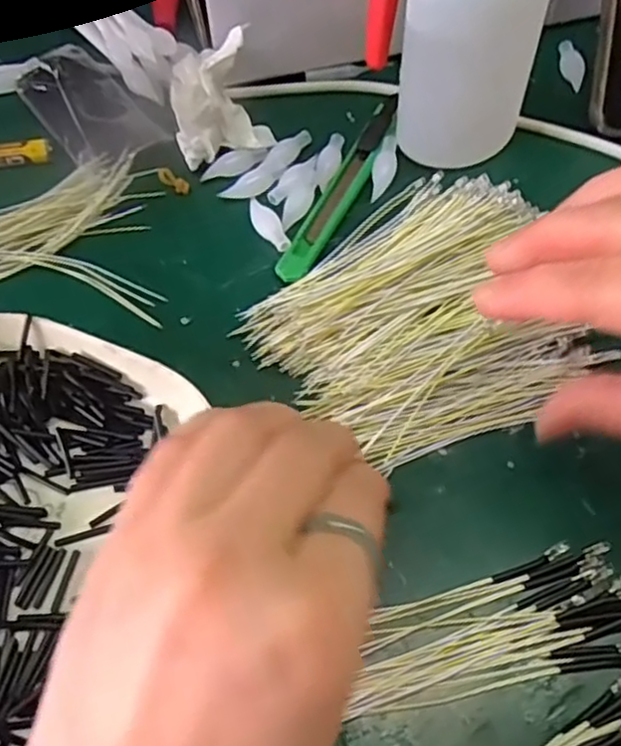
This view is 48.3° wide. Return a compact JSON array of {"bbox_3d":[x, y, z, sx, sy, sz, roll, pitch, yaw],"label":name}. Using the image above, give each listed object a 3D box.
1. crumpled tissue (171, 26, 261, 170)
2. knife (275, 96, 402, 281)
[{"bbox_3d":[-0.044,-0.122,0.310,0.035,0.037,0.032,-12,61,-5],"label":"crumpled tissue"},{"bbox_3d":[0.016,-0.085,0.310,0.013,0.006,0.115,23,64,13],"label":"knife"}]

